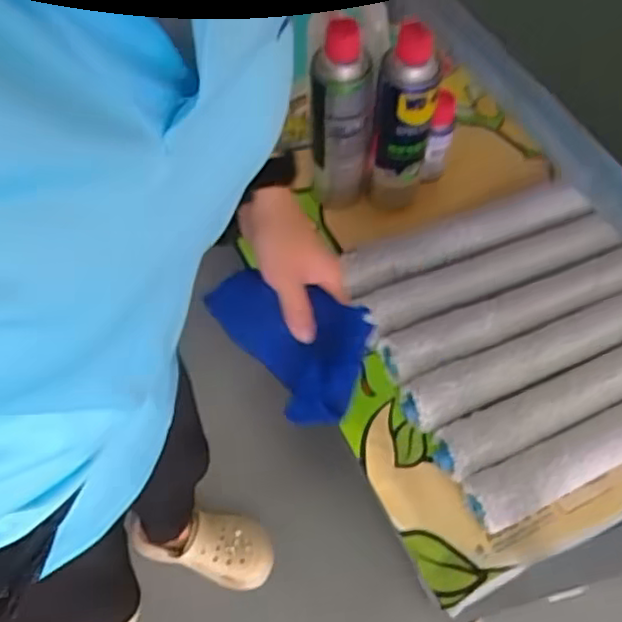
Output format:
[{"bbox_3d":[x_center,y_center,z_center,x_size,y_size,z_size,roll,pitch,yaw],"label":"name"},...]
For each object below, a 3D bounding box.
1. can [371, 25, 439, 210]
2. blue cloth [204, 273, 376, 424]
[{"bbox_3d":[0.102,-0.197,0.732,0.058,0.240,0.054,-1,62,2],"label":"can"},{"bbox_3d":[-0.021,0.030,0.506,0.128,0.033,0.098,18,94,-7],"label":"blue cloth"}]

